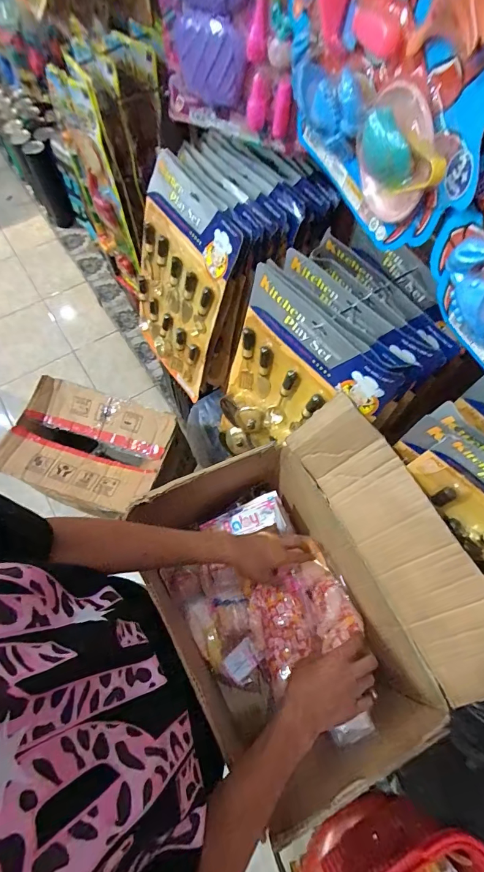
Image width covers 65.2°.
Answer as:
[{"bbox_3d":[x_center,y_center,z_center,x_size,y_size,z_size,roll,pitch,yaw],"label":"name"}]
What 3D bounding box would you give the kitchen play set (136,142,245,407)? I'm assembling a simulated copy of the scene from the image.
[{"bbox_3d":[-0.139,-0.303,0.812,0.036,0.418,0.269,-24,67,-33],"label":"kitchen play set"}]

